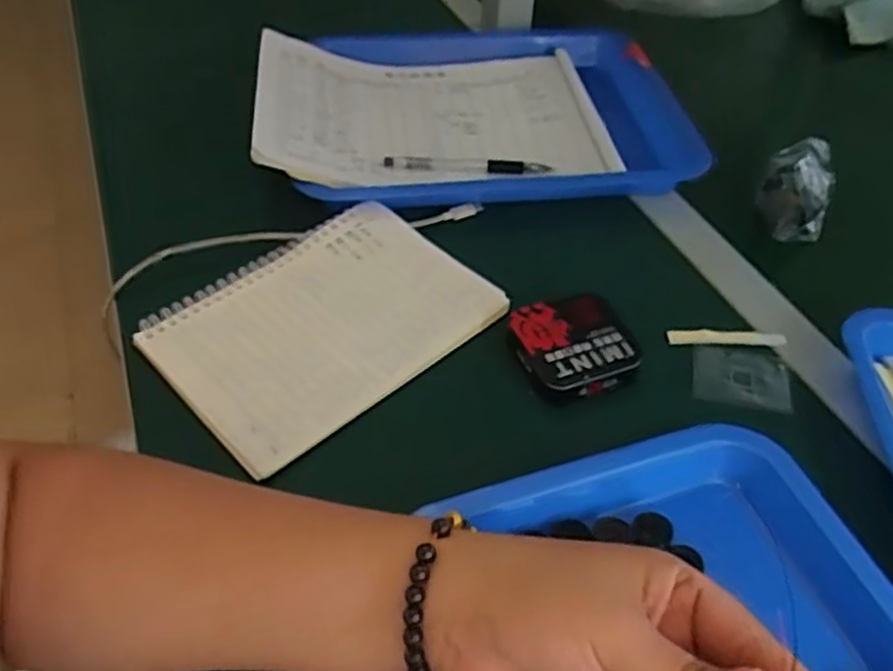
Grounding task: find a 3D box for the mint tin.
[{"bbox_3d":[0.081,0.009,0.478,0.069,0.026,0.065,-13,49,-12],"label":"mint tin"}]

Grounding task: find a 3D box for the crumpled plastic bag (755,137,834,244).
[{"bbox_3d":[0.275,-0.114,0.589,0.054,0.058,0.069,22,51,18],"label":"crumpled plastic bag"}]

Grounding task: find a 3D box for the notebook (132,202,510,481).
[{"bbox_3d":[-0.078,-0.011,0.492,0.202,0.012,0.143,-34,58,-27],"label":"notebook"}]

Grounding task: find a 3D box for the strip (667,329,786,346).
[{"bbox_3d":[0.186,0.001,0.501,0.076,0.004,0.012,1,59,0],"label":"strip"}]

